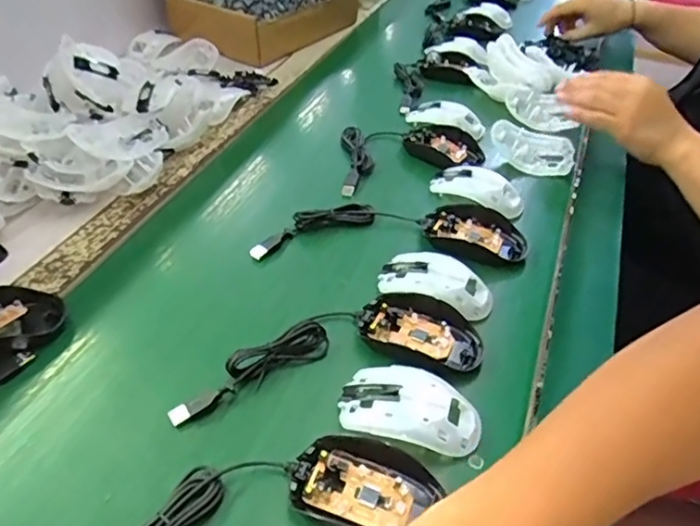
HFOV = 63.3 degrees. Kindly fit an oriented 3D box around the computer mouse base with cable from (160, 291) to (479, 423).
[{"bbox_3d":[-0.015,0.067,0.461,0.241,0.022,0.085,-11,39,-6],"label":"computer mouse base with cable"}]

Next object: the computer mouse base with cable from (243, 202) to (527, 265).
[{"bbox_3d":[0.044,-0.031,0.569,0.263,0.021,0.074,-2,39,5],"label":"computer mouse base with cable"}]

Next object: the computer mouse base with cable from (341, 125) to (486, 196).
[{"bbox_3d":[0.060,-0.144,0.691,0.184,0.021,0.134,-18,40,-15],"label":"computer mouse base with cable"}]

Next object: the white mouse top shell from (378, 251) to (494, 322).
[{"bbox_3d":[0.078,0.018,0.513,0.101,0.027,0.053,13,42,22],"label":"white mouse top shell"}]

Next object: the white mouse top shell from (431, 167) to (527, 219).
[{"bbox_3d":[0.141,-0.084,0.621,0.102,0.022,0.045,20,46,29],"label":"white mouse top shell"}]

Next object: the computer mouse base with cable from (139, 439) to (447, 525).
[{"bbox_3d":[-0.060,0.160,0.358,0.228,0.019,0.090,-20,41,-16],"label":"computer mouse base with cable"}]

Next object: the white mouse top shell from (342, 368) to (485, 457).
[{"bbox_3d":[0.045,0.105,0.415,0.101,0.023,0.058,4,40,13],"label":"white mouse top shell"}]

